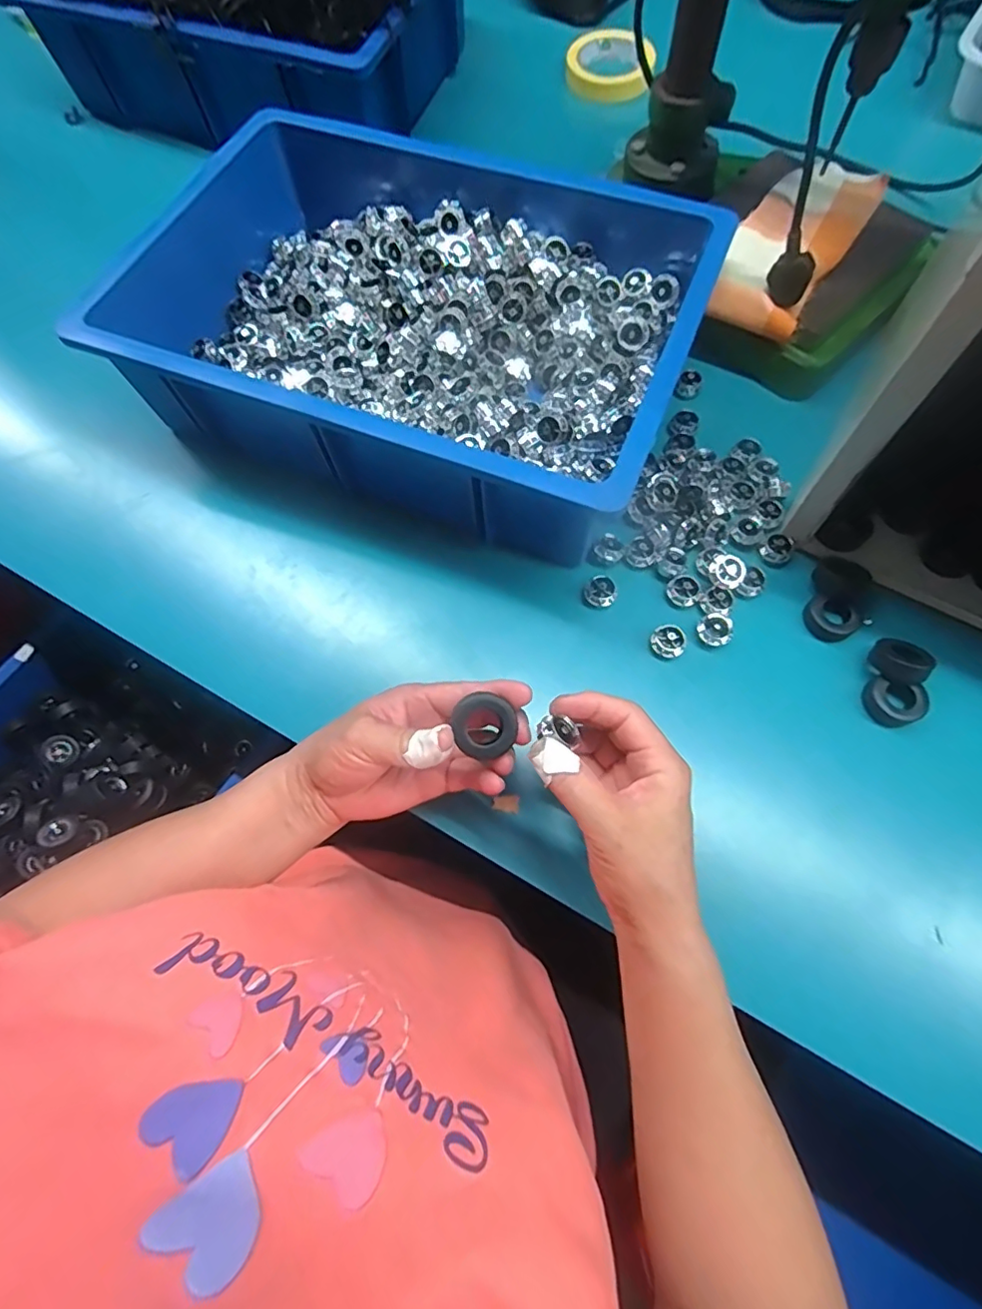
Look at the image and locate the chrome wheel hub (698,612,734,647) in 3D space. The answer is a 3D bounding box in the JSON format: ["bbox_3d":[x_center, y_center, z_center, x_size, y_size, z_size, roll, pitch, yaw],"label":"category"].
[{"bbox_3d":[0.167,-0.019,0.418,0.024,0.014,0.023,-1,70,3],"label":"chrome wheel hub"}]

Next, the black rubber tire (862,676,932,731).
[{"bbox_3d":[0.284,0.035,0.399,0.034,0.019,0.029,20,73,10],"label":"black rubber tire"}]

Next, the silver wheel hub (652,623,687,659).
[{"bbox_3d":[0.131,-0.009,0.419,0.025,0.012,0.023,-1,70,3],"label":"silver wheel hub"}]

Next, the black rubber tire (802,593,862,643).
[{"bbox_3d":[0.258,-0.029,0.428,0.032,0.017,0.037,-33,72,-9],"label":"black rubber tire"}]

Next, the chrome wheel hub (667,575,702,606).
[{"bbox_3d":[0.148,-0.049,0.433,0.024,0.006,0.022,-1,70,3],"label":"chrome wheel hub"}]

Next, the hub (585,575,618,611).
[{"bbox_3d":[0.084,-0.048,0.435,0.021,0.012,0.023,-1,70,3],"label":"hub"}]

